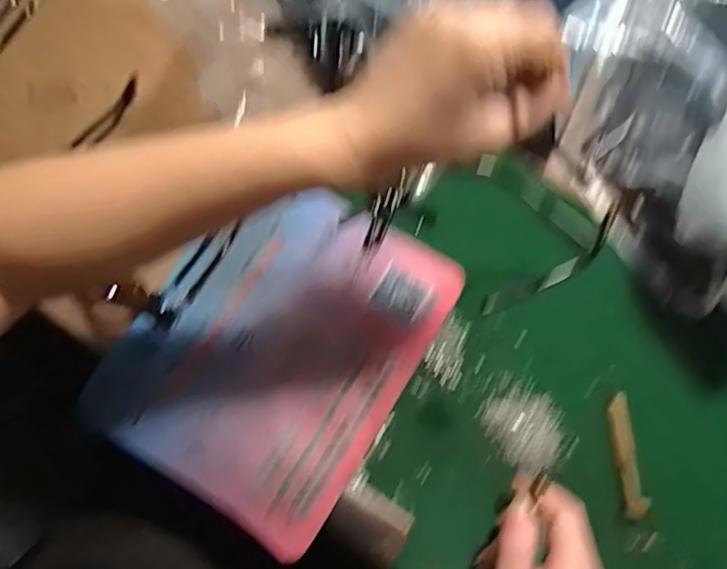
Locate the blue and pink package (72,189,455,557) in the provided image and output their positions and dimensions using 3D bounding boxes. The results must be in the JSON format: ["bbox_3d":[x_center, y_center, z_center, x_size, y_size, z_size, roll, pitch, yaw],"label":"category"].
[{"bbox_3d":[-0.062,0.043,0.408,0.188,0.008,0.235,32,77,8],"label":"blue and pink package"}]

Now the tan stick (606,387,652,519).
[{"bbox_3d":[0.182,0.118,0.382,0.015,0.008,0.082,-3,75,-1],"label":"tan stick"}]

